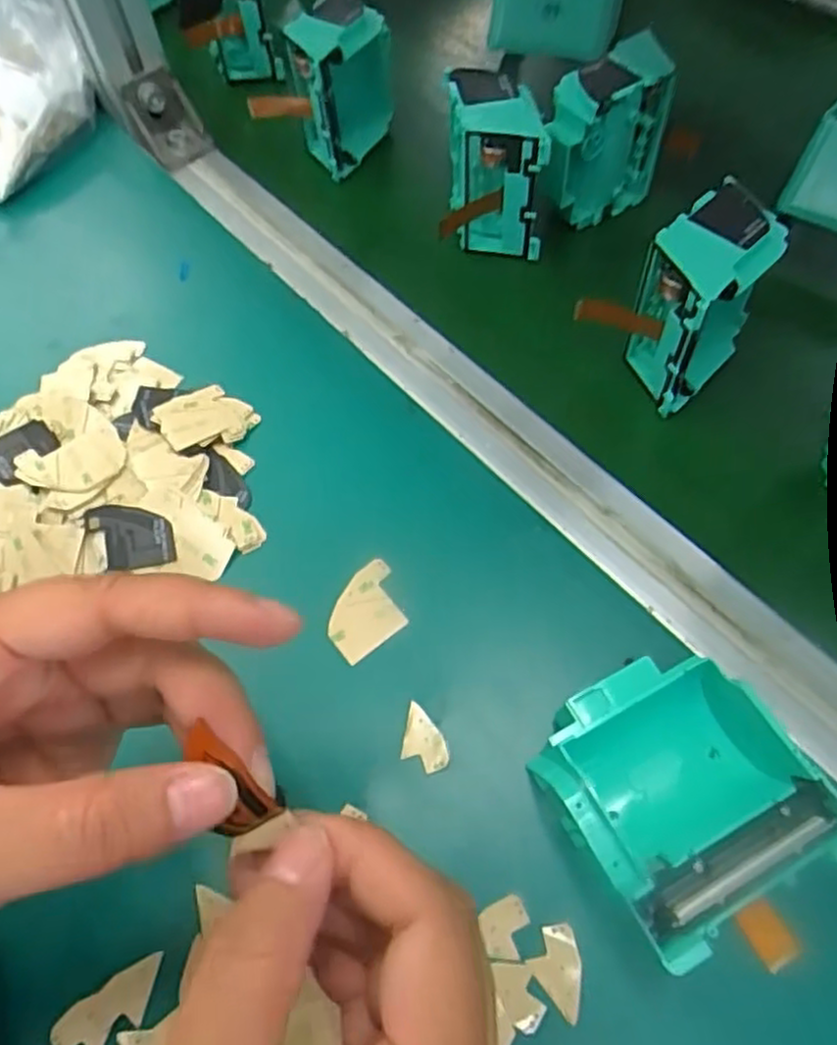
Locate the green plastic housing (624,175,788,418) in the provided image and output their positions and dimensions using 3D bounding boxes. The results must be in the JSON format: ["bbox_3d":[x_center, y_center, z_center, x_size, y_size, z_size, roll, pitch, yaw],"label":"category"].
[{"bbox_3d":[0.126,-0.100,0.326,0.063,0.073,0.040,-40,66,-19],"label":"green plastic housing"}]

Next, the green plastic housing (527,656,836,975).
[{"bbox_3d":[0.085,0.089,0.240,0.079,0.038,0.079,-26,62,-12],"label":"green plastic housing"}]

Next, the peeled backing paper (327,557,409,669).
[{"bbox_3d":[-0.022,0.036,0.297,0.036,0.004,0.031,-33,64,-15],"label":"peeled backing paper"}]

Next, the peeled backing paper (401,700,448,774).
[{"bbox_3d":[0.003,0.081,0.270,0.017,0.004,0.022,11,65,3],"label":"peeled backing paper"}]

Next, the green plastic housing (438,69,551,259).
[{"bbox_3d":[0.039,-0.186,0.383,0.050,0.074,0.053,1,60,4],"label":"green plastic housing"}]

